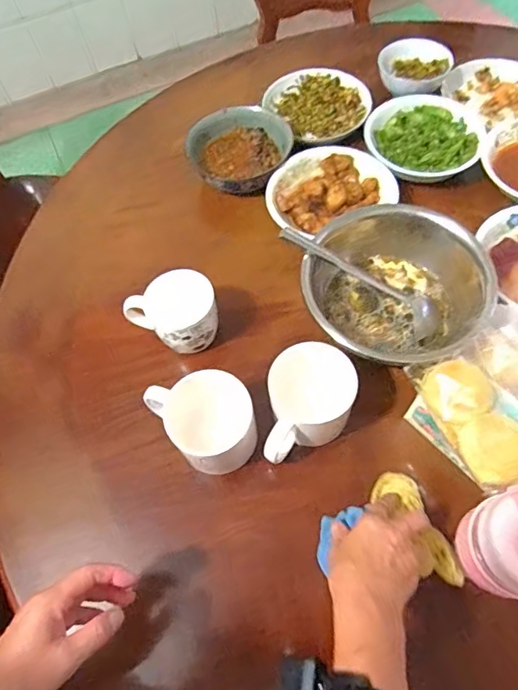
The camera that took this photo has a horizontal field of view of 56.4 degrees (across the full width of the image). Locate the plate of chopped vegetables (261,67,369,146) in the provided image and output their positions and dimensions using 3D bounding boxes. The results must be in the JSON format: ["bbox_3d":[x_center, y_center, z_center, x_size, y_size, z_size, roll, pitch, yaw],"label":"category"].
[{"bbox_3d":[0.102,-0.387,0.800,0.165,0.052,0.175,-1,63,2],"label":"plate of chopped vegetables"}]

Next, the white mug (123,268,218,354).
[{"bbox_3d":[-0.100,-0.030,0.595,0.097,0.089,0.076,-30,66,-12],"label":"white mug"}]

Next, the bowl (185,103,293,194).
[{"bbox_3d":[-0.030,-0.300,0.760,0.161,0.063,0.152,-1,63,2],"label":"bowl"}]

